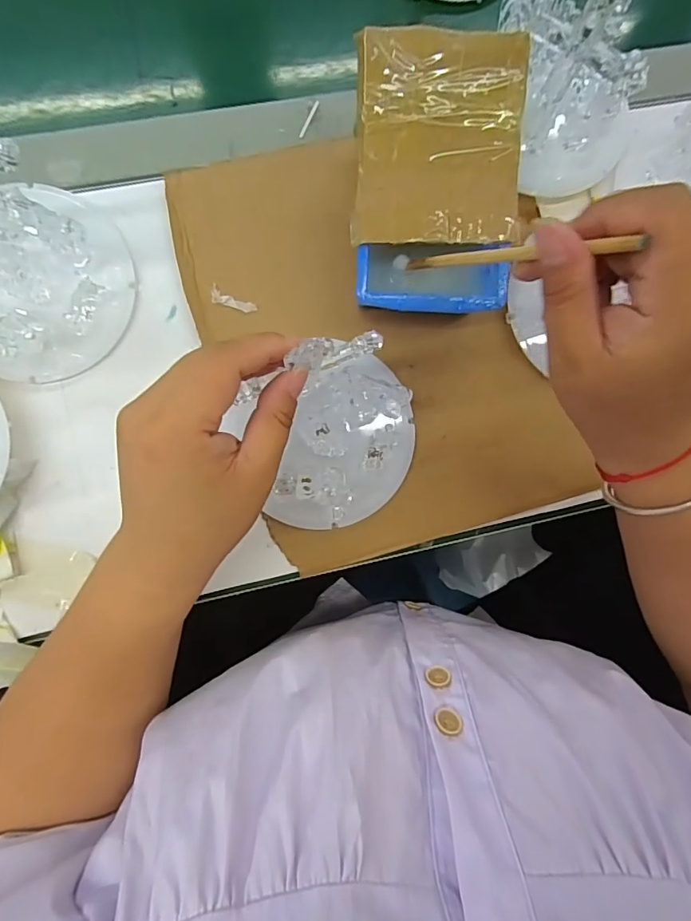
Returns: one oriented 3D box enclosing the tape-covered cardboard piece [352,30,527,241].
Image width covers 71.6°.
[{"bbox_3d":[0.057,-0.190,0.283,0.099,0.006,0.113,-1,100,-5],"label":"tape-covered cardboard piece"}]

